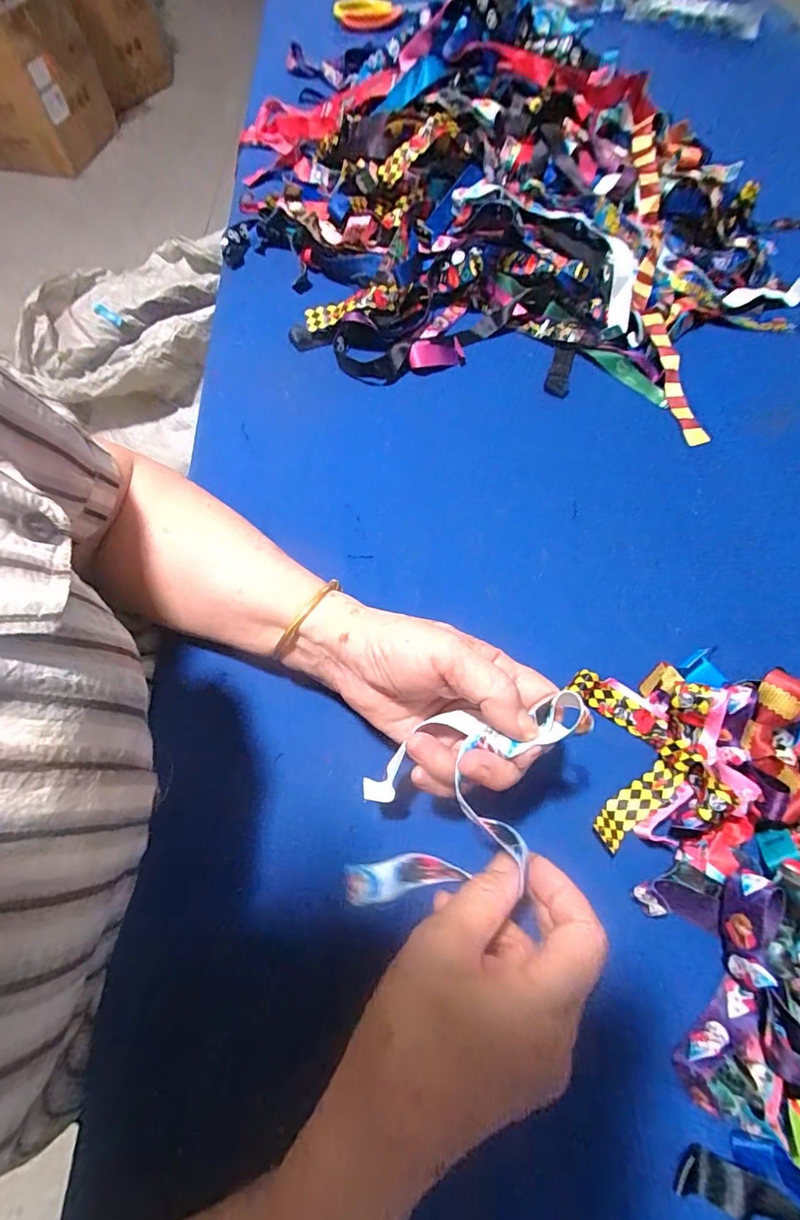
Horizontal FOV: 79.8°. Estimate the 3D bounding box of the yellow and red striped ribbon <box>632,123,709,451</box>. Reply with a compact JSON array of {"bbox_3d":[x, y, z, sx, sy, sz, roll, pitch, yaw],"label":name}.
[{"bbox_3d":[0.271,-0.352,0.505,0.043,0.031,0.387,2,76,-2],"label":"yellow and red striped ribbon"}]

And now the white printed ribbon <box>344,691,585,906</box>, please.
[{"bbox_3d":[0.032,0.108,0.268,0.086,0.026,0.177,43,110,16],"label":"white printed ribbon"}]

